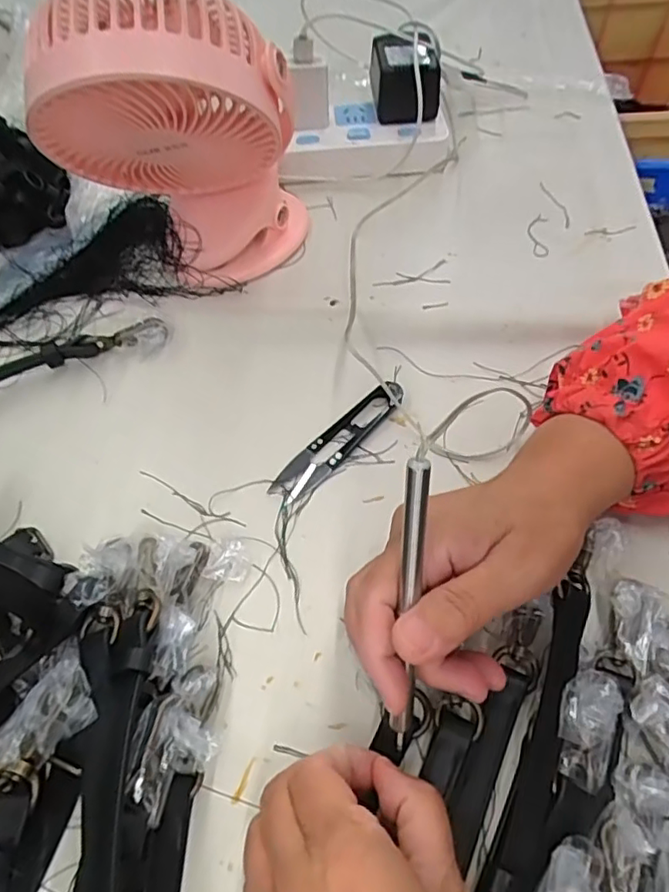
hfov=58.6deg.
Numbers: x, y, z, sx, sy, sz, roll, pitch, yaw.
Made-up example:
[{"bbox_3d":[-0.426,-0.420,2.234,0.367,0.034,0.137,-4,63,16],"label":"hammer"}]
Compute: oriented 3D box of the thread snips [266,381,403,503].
[{"bbox_3d":[0.003,-0.006,0.357,0.022,0.014,0.099,40,67,22],"label":"thread snips"}]

